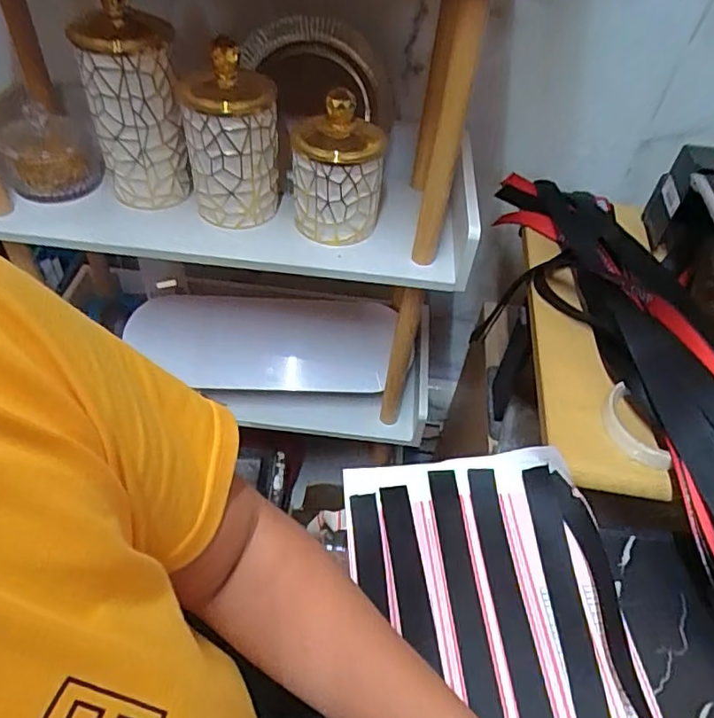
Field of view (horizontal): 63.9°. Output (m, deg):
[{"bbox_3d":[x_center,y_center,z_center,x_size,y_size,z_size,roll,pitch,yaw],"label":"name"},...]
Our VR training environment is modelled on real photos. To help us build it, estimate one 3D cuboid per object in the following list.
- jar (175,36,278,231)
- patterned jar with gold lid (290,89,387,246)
[{"bbox_3d":[-0.144,-0.253,0.658,0.102,0.170,0.102,-6,47,-12],"label":"jar"},{"bbox_3d":[-0.022,-0.221,0.661,0.104,0.141,0.098,4,46,-2],"label":"patterned jar with gold lid"}]

